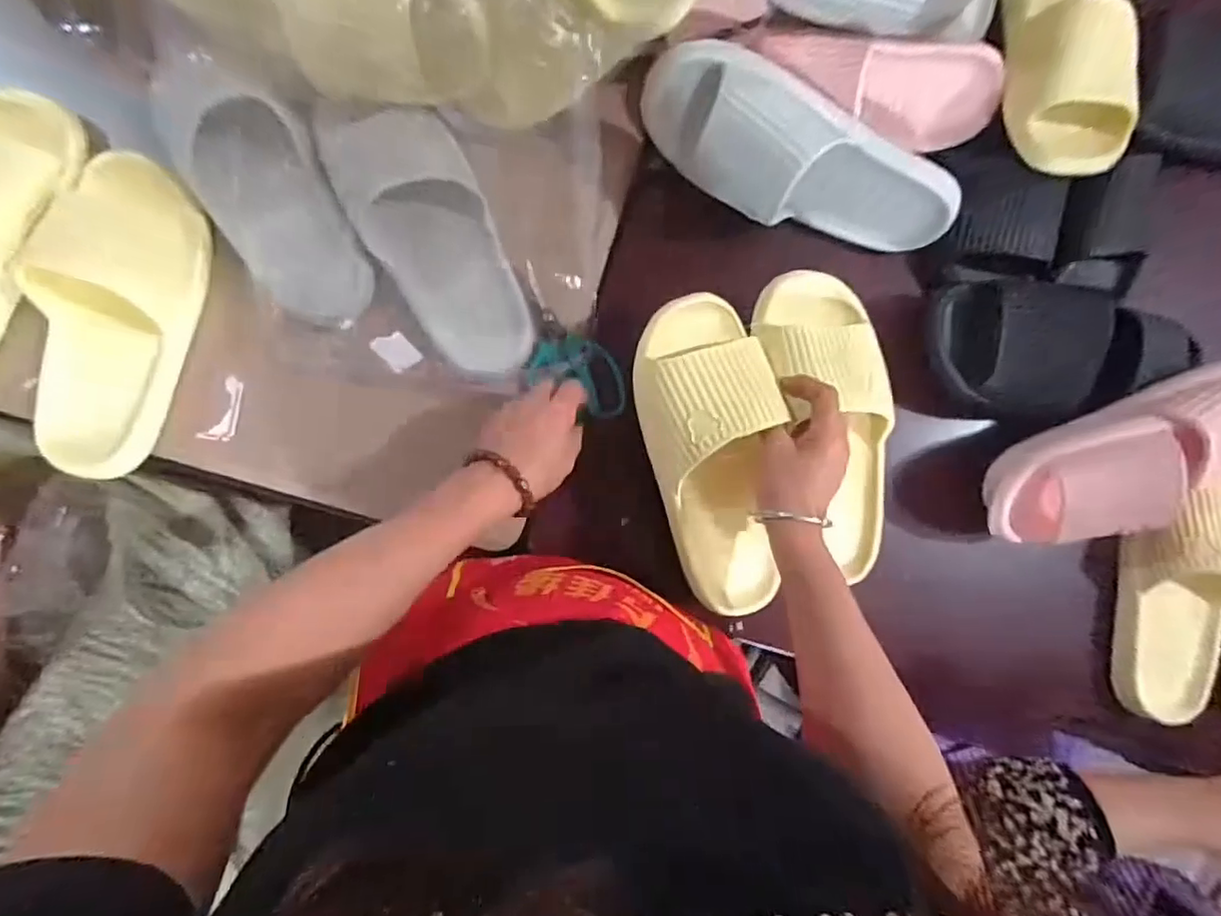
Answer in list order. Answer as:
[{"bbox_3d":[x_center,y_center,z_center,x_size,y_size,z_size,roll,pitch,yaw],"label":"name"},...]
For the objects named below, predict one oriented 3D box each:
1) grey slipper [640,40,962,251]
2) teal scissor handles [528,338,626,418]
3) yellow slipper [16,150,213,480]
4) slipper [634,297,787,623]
[{"bbox_3d":[0.160,-0.236,0.491,0.289,0.100,0.071,20,58,-15],"label":"grey slipper"},{"bbox_3d":[-0.025,-0.074,0.514,0.087,0.022,0.055,24,86,-5],"label":"teal scissor handles"},{"bbox_3d":[-0.378,-0.109,0.444,0.099,0.051,0.246,13,87,-6],"label":"yellow slipper"},{"bbox_3d":[0.081,0.000,0.456,0.098,0.068,0.247,-9,97,-7],"label":"slipper"}]

